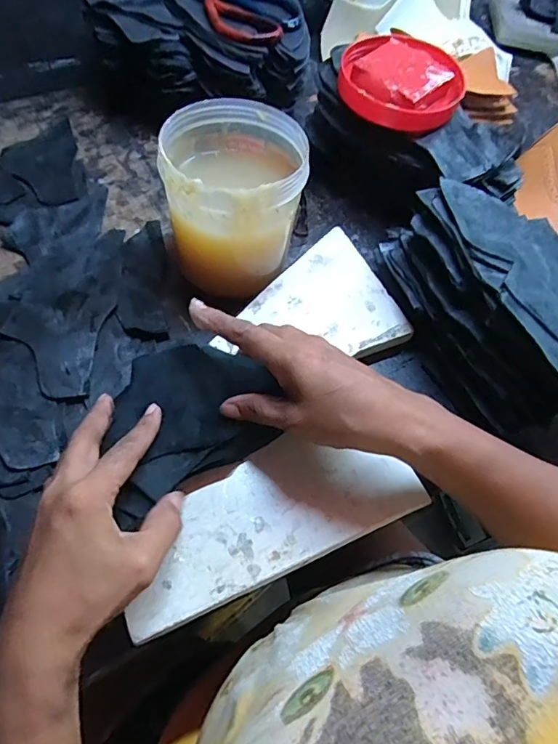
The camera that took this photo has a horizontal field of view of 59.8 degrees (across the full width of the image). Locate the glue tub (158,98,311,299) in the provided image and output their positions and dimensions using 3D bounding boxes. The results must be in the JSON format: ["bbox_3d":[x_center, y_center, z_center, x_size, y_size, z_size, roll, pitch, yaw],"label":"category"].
[{"bbox_3d":[-0.038,-0.152,0.437,0.110,0.121,0.120,0,58,-5],"label":"glue tub"}]

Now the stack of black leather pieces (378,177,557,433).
[{"bbox_3d":[0.183,-0.062,0.407,0.108,0.086,0.213,-23,63,-18],"label":"stack of black leather pieces"}]

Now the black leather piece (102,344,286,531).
[{"bbox_3d":[-0.069,0.028,0.344,0.127,0.017,0.100,-29,65,-21],"label":"black leather piece"}]

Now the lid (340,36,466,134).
[{"bbox_3d":[0.118,-0.281,0.470,0.110,0.034,0.108,33,61,15],"label":"lid"}]

